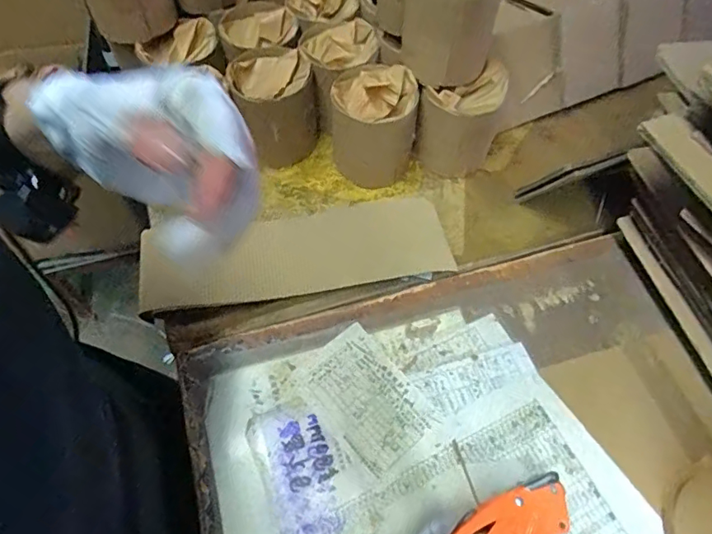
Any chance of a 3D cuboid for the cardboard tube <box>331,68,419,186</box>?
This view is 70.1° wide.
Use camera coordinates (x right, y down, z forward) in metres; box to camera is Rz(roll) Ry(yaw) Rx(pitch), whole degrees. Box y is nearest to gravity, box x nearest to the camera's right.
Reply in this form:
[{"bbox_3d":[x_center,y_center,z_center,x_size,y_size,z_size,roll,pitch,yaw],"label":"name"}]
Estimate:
[{"bbox_3d":[0.021,-0.198,0.665,0.104,0.118,0.108,-4,58,-3],"label":"cardboard tube"}]

